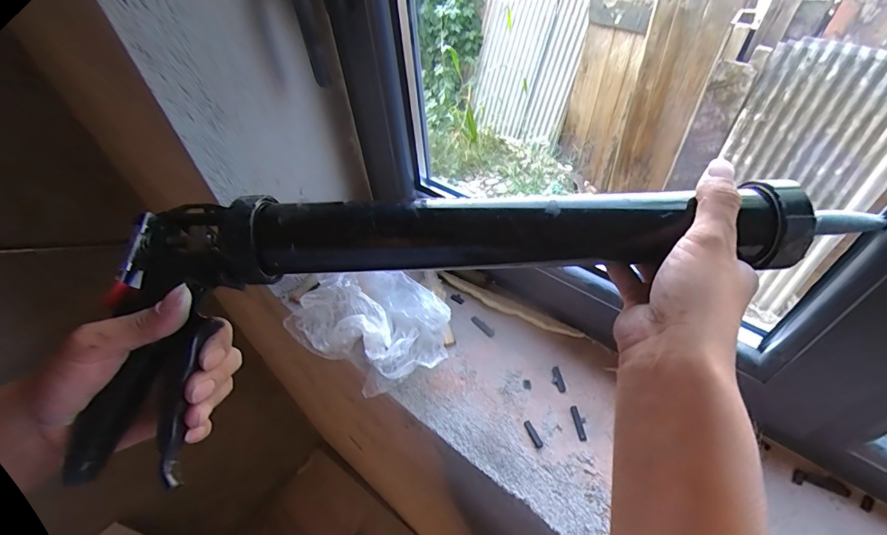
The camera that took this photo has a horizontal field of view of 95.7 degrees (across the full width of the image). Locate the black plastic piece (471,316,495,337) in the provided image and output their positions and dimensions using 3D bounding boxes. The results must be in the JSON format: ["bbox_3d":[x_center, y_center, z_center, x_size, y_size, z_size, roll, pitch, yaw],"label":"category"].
[{"bbox_3d":[0.059,0.087,0.593,0.013,0.004,0.044,-35,54,-23],"label":"black plastic piece"}]

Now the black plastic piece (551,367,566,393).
[{"bbox_3d":[0.148,0.147,0.524,0.014,0.004,0.035,-10,48,-3],"label":"black plastic piece"}]

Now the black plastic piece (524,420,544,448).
[{"bbox_3d":[0.107,0.198,0.477,0.009,0.004,0.034,-20,49,-11],"label":"black plastic piece"}]

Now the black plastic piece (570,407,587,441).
[{"bbox_3d":[0.166,0.188,0.486,0.014,0.004,0.041,-8,48,-1],"label":"black plastic piece"}]

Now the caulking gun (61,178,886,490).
[{"bbox_3d":[0.002,0.008,0.272,0.496,0.086,0.152,-9,48,1],"label":"caulking gun"}]

